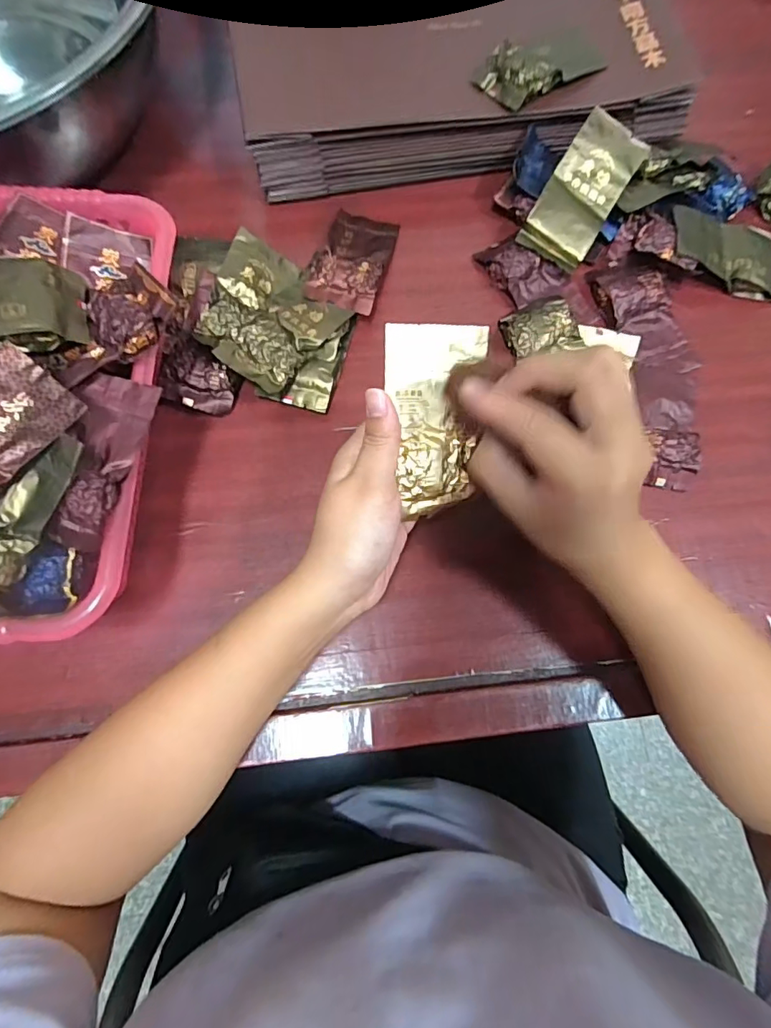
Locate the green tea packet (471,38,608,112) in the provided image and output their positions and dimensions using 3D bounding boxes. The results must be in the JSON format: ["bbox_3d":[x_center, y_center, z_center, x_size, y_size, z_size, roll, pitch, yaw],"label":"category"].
[{"bbox_3d":[0.134,-0.378,0.415,0.106,0.014,0.056,-24,78,-8],"label":"green tea packet"}]

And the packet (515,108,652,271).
[{"bbox_3d":[0.164,-0.266,0.413,0.056,0.020,0.113,32,95,7],"label":"packet"}]

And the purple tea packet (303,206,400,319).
[{"bbox_3d":[-0.027,-0.217,0.418,0.059,0.019,0.115,11,58,1],"label":"purple tea packet"}]

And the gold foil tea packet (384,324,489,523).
[{"bbox_3d":[0.030,-0.051,0.287,0.055,0.018,0.109,-5,108,-3],"label":"gold foil tea packet"}]

